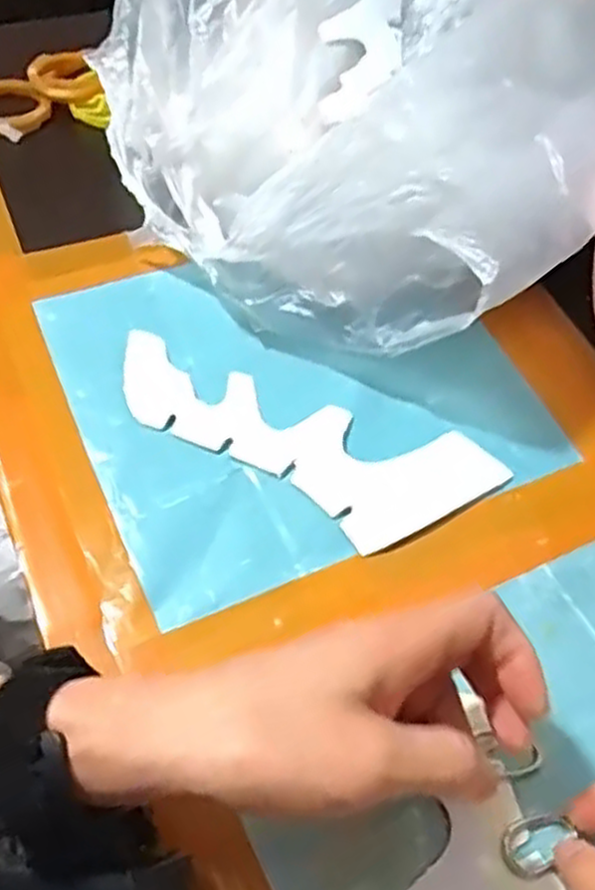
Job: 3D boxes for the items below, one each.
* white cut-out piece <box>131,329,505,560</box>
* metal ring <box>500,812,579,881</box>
[{"bbox_3d":[-0.004,0.001,0.415,0.209,0.008,0.073,19,59,11],"label":"white cut-out piece"},{"bbox_3d":[0.096,0.159,0.313,0.032,0.004,0.021,-23,59,-18],"label":"metal ring"}]

